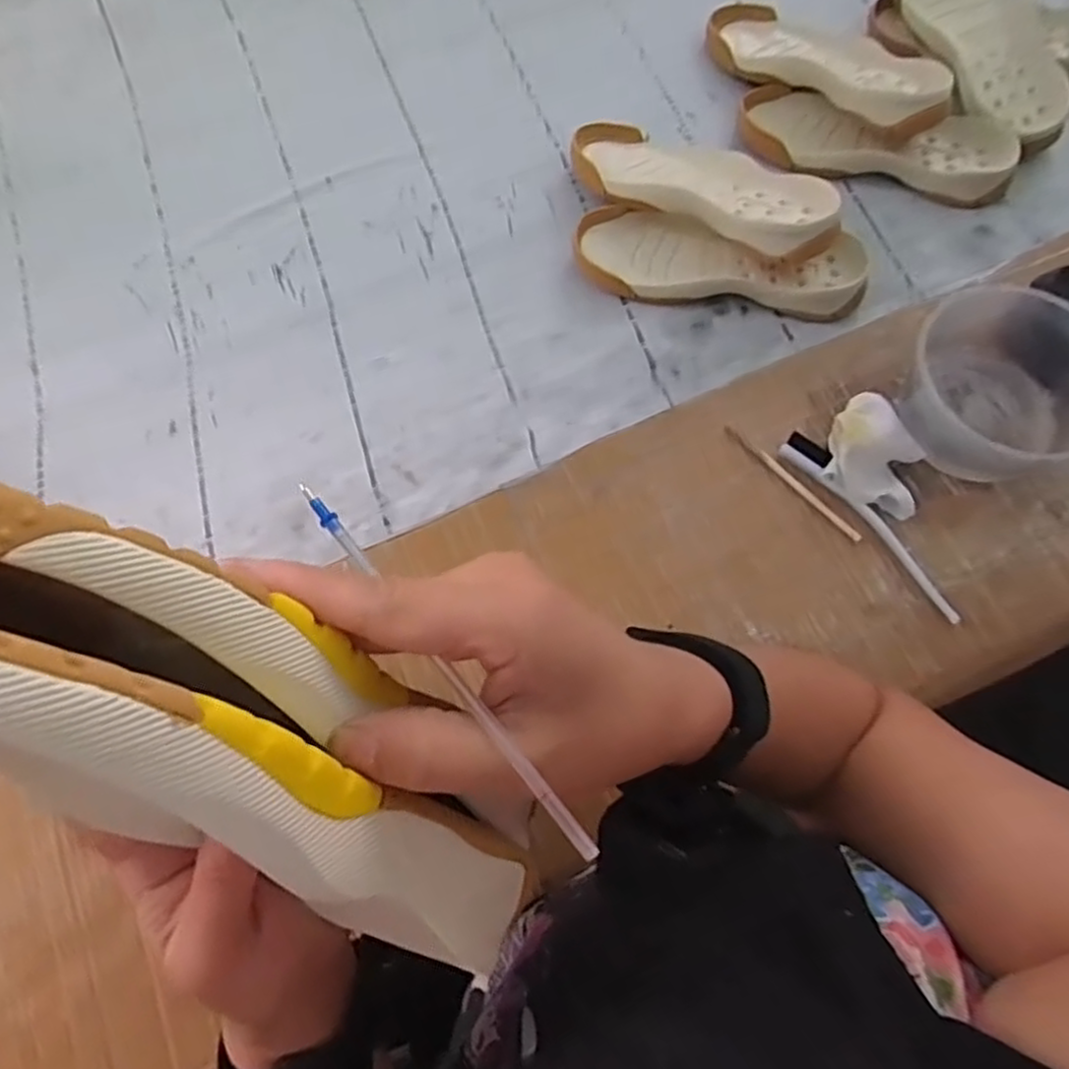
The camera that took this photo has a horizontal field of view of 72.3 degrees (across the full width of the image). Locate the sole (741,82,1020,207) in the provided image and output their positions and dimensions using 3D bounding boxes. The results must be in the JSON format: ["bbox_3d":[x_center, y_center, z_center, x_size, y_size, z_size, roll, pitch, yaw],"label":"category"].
[{"bbox_3d":[0.320,-0.367,0.679,0.245,0.032,0.079,15,70,4],"label":"sole"}]

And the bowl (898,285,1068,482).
[{"bbox_3d":[0.336,-0.098,0.527,0.126,0.073,0.124,0,69,-1],"label":"bowl"}]

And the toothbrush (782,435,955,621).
[{"bbox_3d":[0.238,-0.008,0.516,0.023,0.011,0.167,-34,74,-13],"label":"toothbrush"}]

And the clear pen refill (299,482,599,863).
[{"bbox_3d":[-0.025,0.034,0.196,0.005,0.004,0.127,-37,78,-14],"label":"clear pen refill"}]

